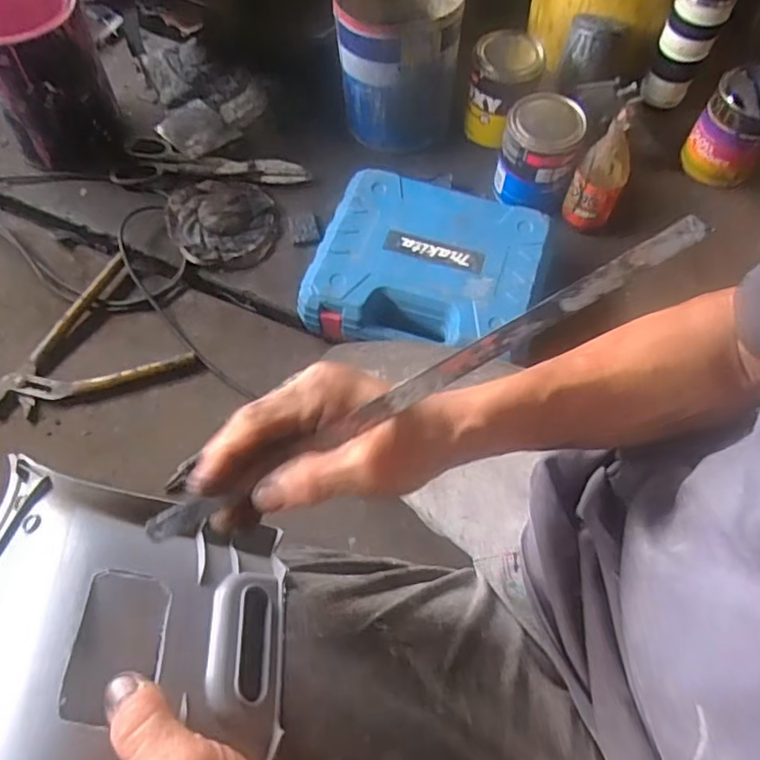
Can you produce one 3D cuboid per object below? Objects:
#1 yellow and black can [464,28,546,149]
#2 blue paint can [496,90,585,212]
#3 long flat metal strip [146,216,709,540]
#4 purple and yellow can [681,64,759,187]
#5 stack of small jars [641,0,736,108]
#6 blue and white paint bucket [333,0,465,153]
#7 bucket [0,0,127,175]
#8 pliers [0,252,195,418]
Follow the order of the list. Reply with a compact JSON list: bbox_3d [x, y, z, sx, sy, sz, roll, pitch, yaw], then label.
[{"bbox_3d":[0.180,-0.430,0.900,0.097,0.121,0.108,13,66,5],"label":"yellow and black can"},{"bbox_3d":[0.216,-0.309,0.840,0.100,0.114,0.107,19,67,8],"label":"blue paint can"},{"bbox_3d":[0.021,0.001,0.291,0.297,0.009,0.012,-29,68,2],"label":"long flat metal strip"},{"bbox_3d":[0.511,-0.363,0.868,0.103,0.119,0.117,37,70,15],"label":"purple and yellow can"},{"bbox_3d":[0.440,-0.486,0.881,0.072,0.173,0.058,27,68,11],"label":"stack of small jars"},{"bbox_3d":[0.024,-0.465,0.878,0.160,0.197,0.160,0,66,0],"label":"blue and white paint bucket"},{"bbox_3d":[-0.463,-0.420,0.843,0.153,0.206,0.155,0,66,0],"label":"bucket"},{"bbox_3d":[-0.382,-0.054,0.772,0.236,0.019,0.178,-23,68,-11],"label":"pliers"}]

